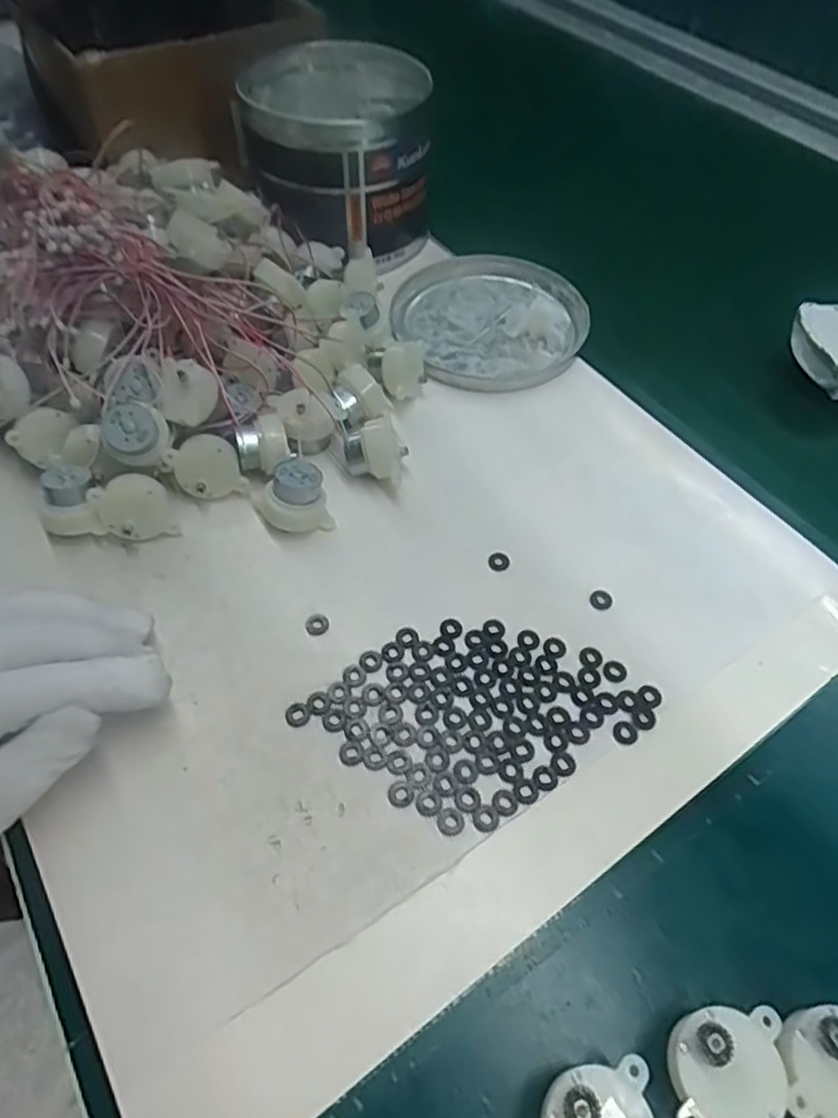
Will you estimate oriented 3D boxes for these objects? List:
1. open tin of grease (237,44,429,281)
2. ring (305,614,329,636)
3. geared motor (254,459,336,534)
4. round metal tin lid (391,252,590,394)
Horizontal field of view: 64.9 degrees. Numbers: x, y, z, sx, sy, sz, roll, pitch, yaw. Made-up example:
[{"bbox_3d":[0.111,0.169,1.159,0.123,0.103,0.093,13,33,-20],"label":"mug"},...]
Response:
[{"bbox_3d":[-0.058,-0.286,0.476,0.128,0.101,0.143,-7,55,-8],"label":"open tin of grease"},{"bbox_3d":[-0.048,0.031,0.312,0.011,0.004,0.010,1,54,-2],"label":"ring"},{"bbox_3d":[-0.066,-0.032,0.339,0.035,0.031,0.029,-12,56,-11],"label":"geared motor"},{"bbox_3d":[0.047,-0.163,0.446,0.127,0.018,0.130,1,54,-2],"label":"round metal tin lid"}]

